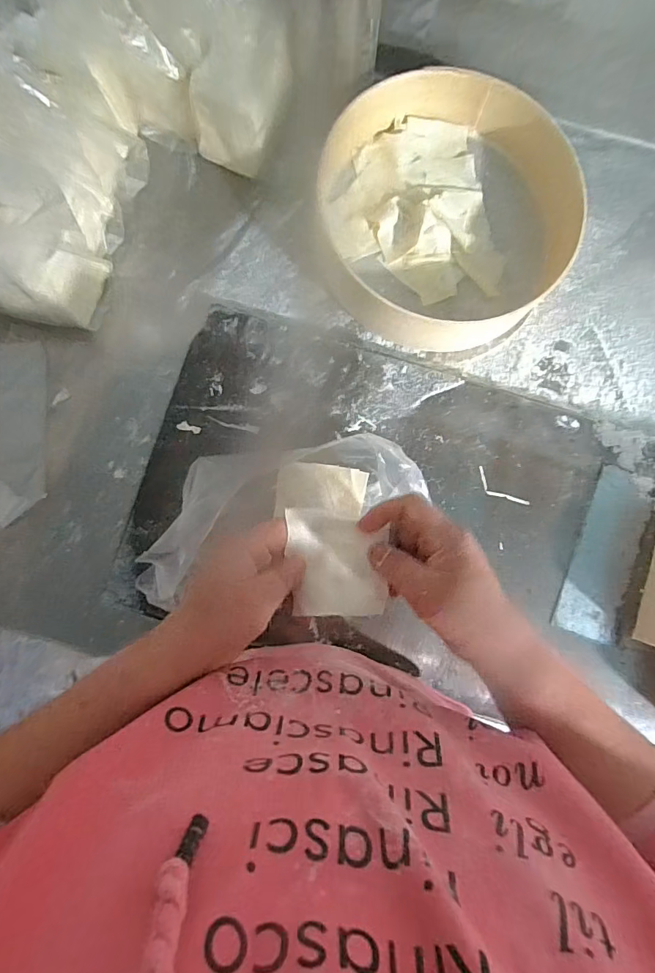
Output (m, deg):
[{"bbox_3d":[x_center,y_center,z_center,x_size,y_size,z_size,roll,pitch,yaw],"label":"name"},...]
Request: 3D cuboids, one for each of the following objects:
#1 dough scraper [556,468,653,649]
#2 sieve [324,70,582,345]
[{"bbox_3d":[0.322,0.078,0.526,0.072,0.008,0.192,22,84,-1],"label":"dough scraper"},{"bbox_3d":[0.132,-0.315,0.540,0.302,0.074,0.281,0,84,-3],"label":"sieve"}]

